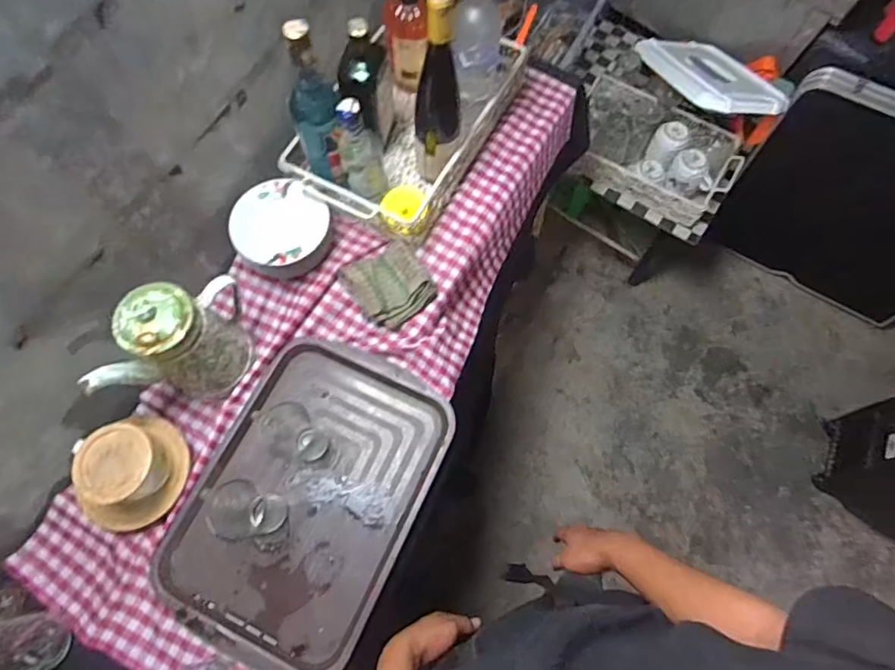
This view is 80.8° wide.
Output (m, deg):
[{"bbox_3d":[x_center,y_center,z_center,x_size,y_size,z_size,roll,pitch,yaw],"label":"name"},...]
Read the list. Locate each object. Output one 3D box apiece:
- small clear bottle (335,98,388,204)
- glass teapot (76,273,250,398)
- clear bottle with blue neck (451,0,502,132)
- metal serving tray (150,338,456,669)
[{"bbox_3d":[-0.129,-0.267,0.794,0.062,0.176,0.059,-9,70,-3],"label":"small clear bottle"},{"bbox_3d":[-0.370,0.010,0.730,0.196,0.194,0.103,-37,74,-12],"label":"glass teapot"},{"bbox_3d":[0.037,-0.446,0.758,0.088,0.318,0.068,-37,73,-12],"label":"clear bottle with blue neck"},{"bbox_3d":[-0.198,0.225,0.754,0.299,0.046,0.427,24,71,9],"label":"metal serving tray"}]

